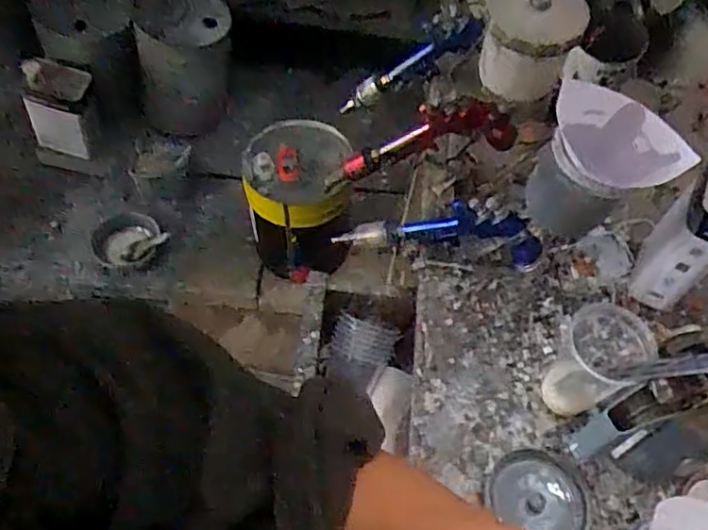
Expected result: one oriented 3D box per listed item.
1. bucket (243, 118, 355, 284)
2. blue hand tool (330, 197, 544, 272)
[{"bbox_3d":[-0.140,-0.152,1.573,0.256,0.378,0.289,-3,59,-6],"label":"bucket"},{"bbox_3d":[0.096,-0.038,0.823,0.280,0.129,0.033,1,53,33],"label":"blue hand tool"}]

